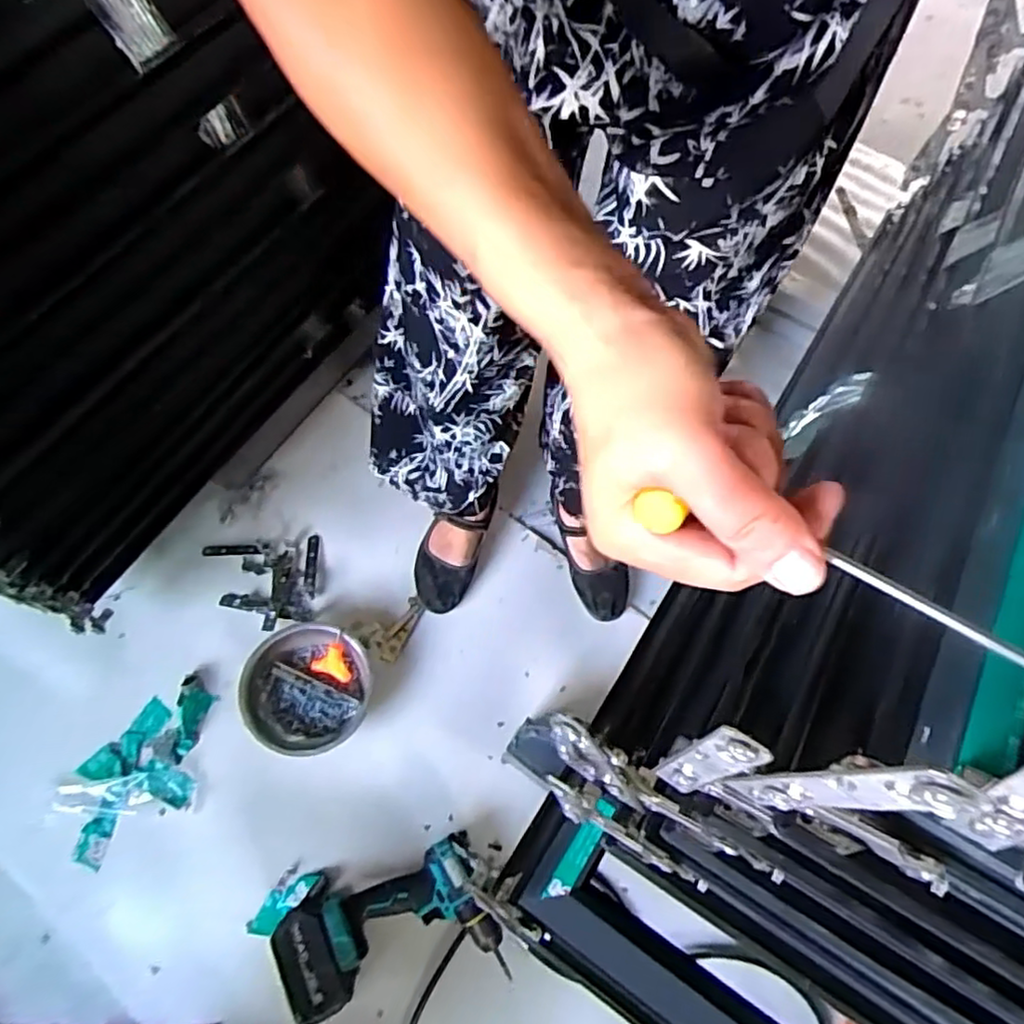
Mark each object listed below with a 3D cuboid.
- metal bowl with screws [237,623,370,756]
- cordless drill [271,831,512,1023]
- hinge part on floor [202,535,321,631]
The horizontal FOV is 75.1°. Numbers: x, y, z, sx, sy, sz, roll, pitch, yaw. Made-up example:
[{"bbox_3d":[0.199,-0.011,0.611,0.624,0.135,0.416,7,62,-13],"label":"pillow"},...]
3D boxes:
[{"bbox_3d":[-0.294,0.253,0.958,0.164,0.061,0.174,1,65,-2],"label":"metal bowl with screws"},{"bbox_3d":[-0.153,0.522,0.833,0.260,0.079,0.164,-14,66,-9],"label":"cordless drill"},{"bbox_3d":[-0.391,0.114,1.054,0.166,0.026,0.147,-8,65,-6],"label":"hinge part on floor"}]

